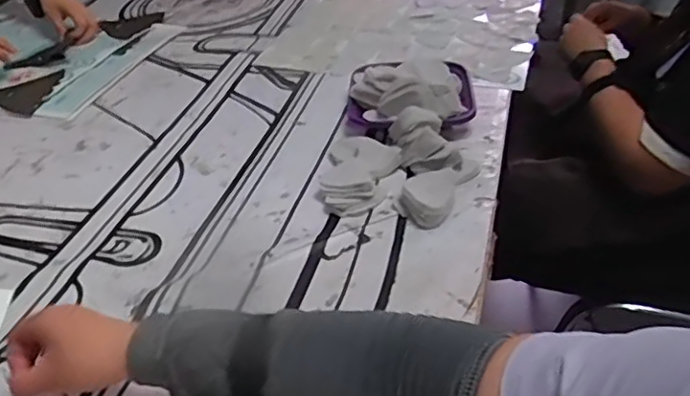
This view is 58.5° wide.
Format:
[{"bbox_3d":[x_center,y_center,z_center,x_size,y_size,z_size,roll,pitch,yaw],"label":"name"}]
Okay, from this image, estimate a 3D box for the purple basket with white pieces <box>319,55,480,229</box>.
[{"bbox_3d":[0.072,-0.097,0.799,0.191,0.066,0.315,1,38,7],"label":"purple basket with white pieces"}]

